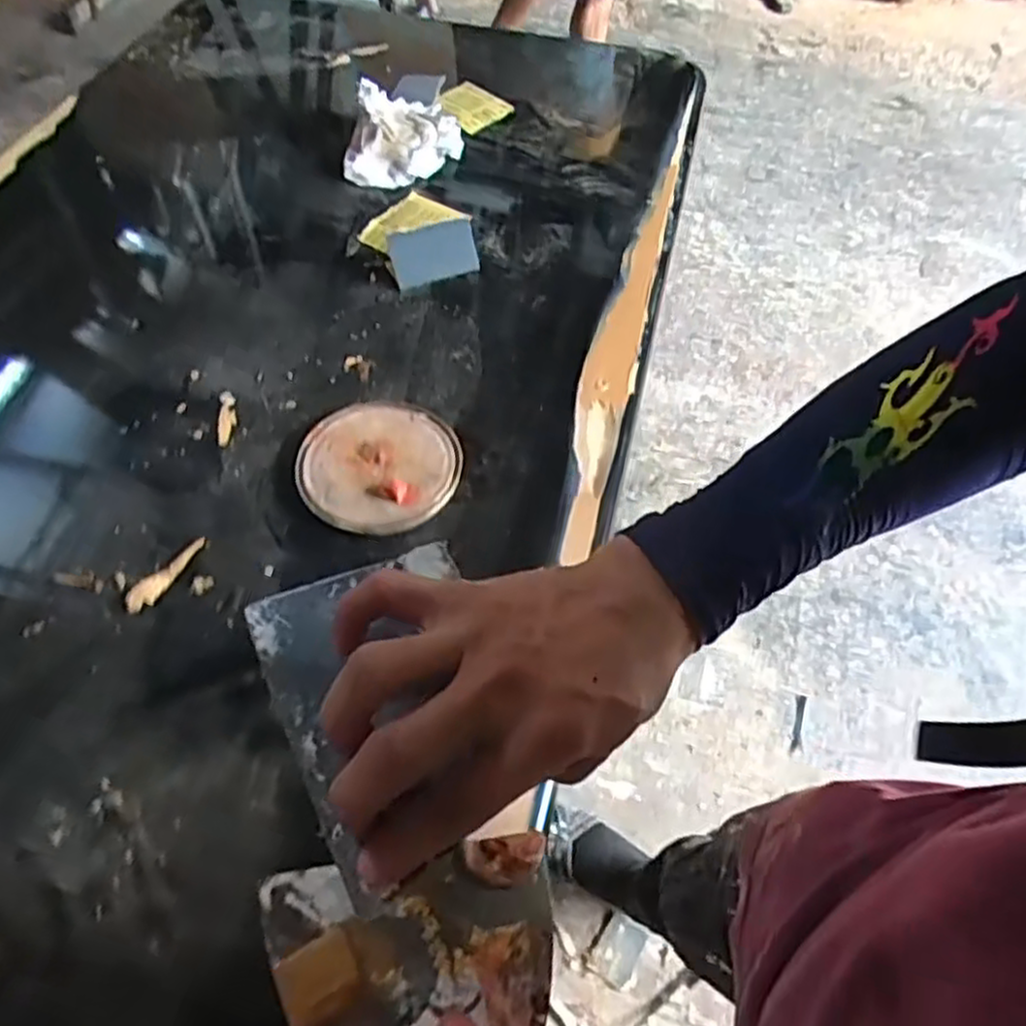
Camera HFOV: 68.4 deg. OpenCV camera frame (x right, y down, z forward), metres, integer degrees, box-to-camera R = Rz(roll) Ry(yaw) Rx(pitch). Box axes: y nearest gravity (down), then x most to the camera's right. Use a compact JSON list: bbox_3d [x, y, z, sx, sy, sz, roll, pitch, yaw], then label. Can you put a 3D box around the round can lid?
[{"bbox_3d":[-0.127,-0.048,0.725,0.148,0.014,0.153,1,56,-2],"label":"round can lid"}]

